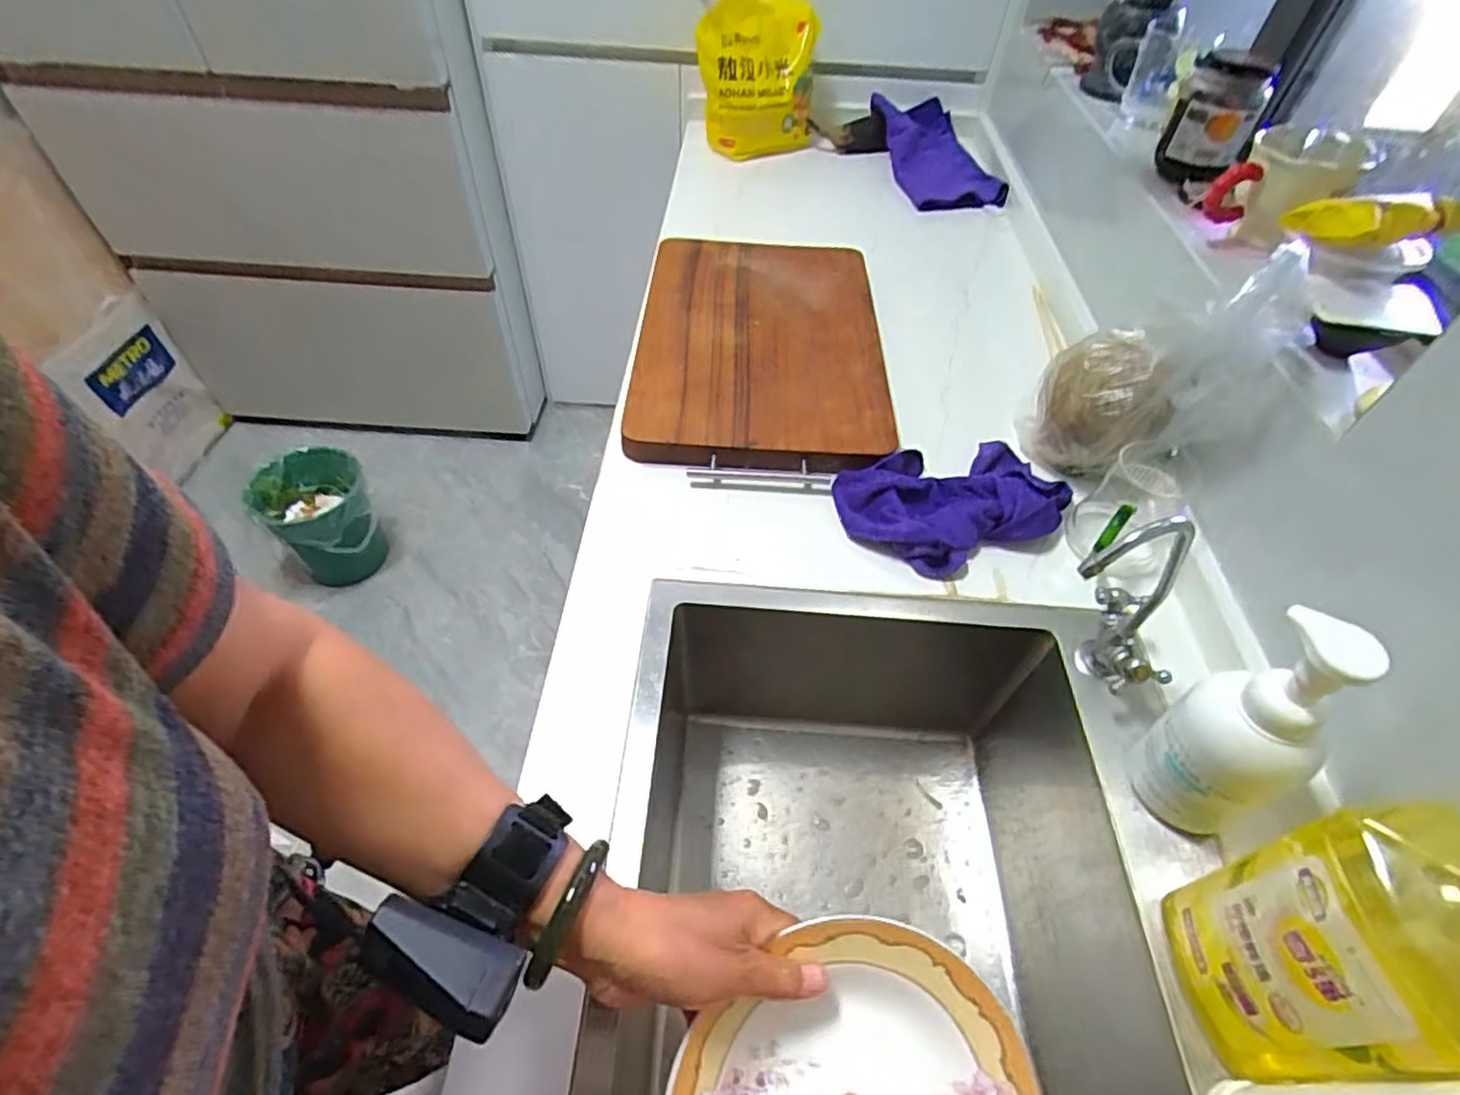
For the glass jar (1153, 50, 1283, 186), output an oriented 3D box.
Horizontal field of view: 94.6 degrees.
[{"bbox_3d":[0.531,-0.467,0.742,0.082,0.110,0.083,22,53,15],"label":"glass jar"}]

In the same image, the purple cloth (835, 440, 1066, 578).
[{"bbox_3d":[0.232,-0.047,0.679,0.230,0.041,0.136,-13,53,-13],"label":"purple cloth"}]

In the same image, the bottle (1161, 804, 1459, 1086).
[{"bbox_3d":[0.324,0.194,0.332,0.069,0.257,0.102,-9,52,-10],"label":"bottle"}]

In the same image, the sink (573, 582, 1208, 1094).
[{"bbox_3d":[0.121,0.398,0.483,0.423,0.231,0.784,3,51,0],"label":"sink"}]

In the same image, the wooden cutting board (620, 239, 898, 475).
[{"bbox_3d":[0.035,-0.272,0.837,0.288,0.034,0.449,2,51,-1],"label":"wooden cutting board"}]

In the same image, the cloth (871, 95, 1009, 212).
[{"bbox_3d":[0.357,-0.704,1.176,0.179,0.075,0.368,-1,51,-4],"label":"cloth"}]

